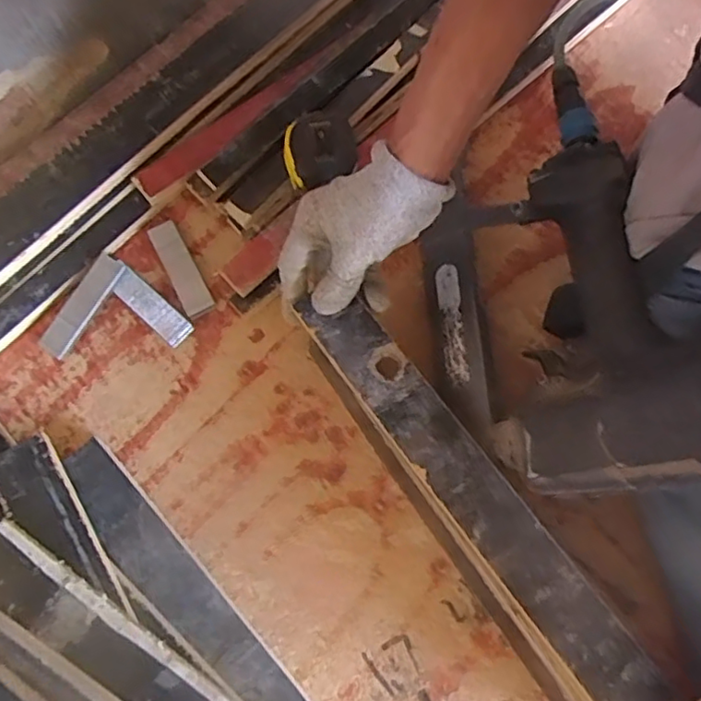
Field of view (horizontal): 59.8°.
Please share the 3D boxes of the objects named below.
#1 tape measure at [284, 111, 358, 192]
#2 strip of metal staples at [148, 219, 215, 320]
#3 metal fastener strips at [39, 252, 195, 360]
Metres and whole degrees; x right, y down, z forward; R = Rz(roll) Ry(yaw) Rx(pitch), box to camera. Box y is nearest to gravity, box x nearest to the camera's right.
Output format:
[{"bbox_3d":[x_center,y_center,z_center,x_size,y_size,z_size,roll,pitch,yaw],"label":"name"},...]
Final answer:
[{"bbox_3d":[-0.027,-0.166,0.523,0.060,0.047,0.060,-21,70,-2],"label":"tape measure"},{"bbox_3d":[-0.158,-0.078,0.565,0.026,0.011,0.101,-27,74,-7],"label":"strip of metal staples"},{"bbox_3d":[-0.214,-0.021,0.540,0.109,0.013,0.100,40,78,12],"label":"metal fastener strips"}]

